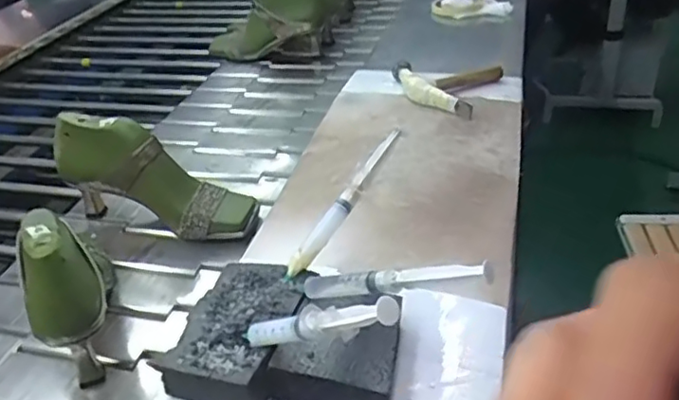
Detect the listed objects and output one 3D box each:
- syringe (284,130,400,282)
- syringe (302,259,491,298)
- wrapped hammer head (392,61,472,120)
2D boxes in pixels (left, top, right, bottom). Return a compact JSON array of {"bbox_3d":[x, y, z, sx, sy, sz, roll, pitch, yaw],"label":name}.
[{"bbox_3d":[0.005,0.002,0.545,0.017,0.016,0.161,23,68,35],"label":"syringe"},{"bbox_3d":[0.038,0.058,0.457,0.153,0.015,0.010,-11,26,35],"label":"syringe"},{"bbox_3d":[0.115,-0.155,0.867,0.037,0.032,0.176,-18,36,-20],"label":"wrapped hammer head"}]

